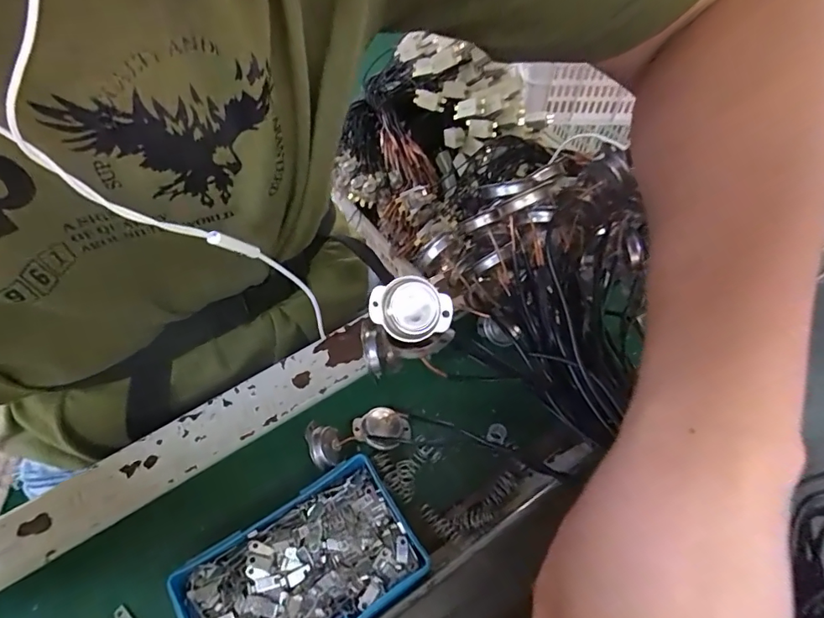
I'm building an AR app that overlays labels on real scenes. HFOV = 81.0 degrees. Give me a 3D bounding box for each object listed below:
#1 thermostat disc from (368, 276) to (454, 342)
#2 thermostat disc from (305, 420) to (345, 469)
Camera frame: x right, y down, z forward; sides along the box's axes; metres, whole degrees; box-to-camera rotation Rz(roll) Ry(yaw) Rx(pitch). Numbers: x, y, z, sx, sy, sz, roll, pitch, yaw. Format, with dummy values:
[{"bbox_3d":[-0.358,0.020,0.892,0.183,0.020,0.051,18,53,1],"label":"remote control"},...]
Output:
[{"bbox_3d":[0.000,-0.001,0.213,0.036,0.026,0.011,23,16,13],"label":"thermostat disc"},{"bbox_3d":[-0.051,0.079,0.283,0.017,0.020,0.029,-15,58,-9],"label":"thermostat disc"}]

